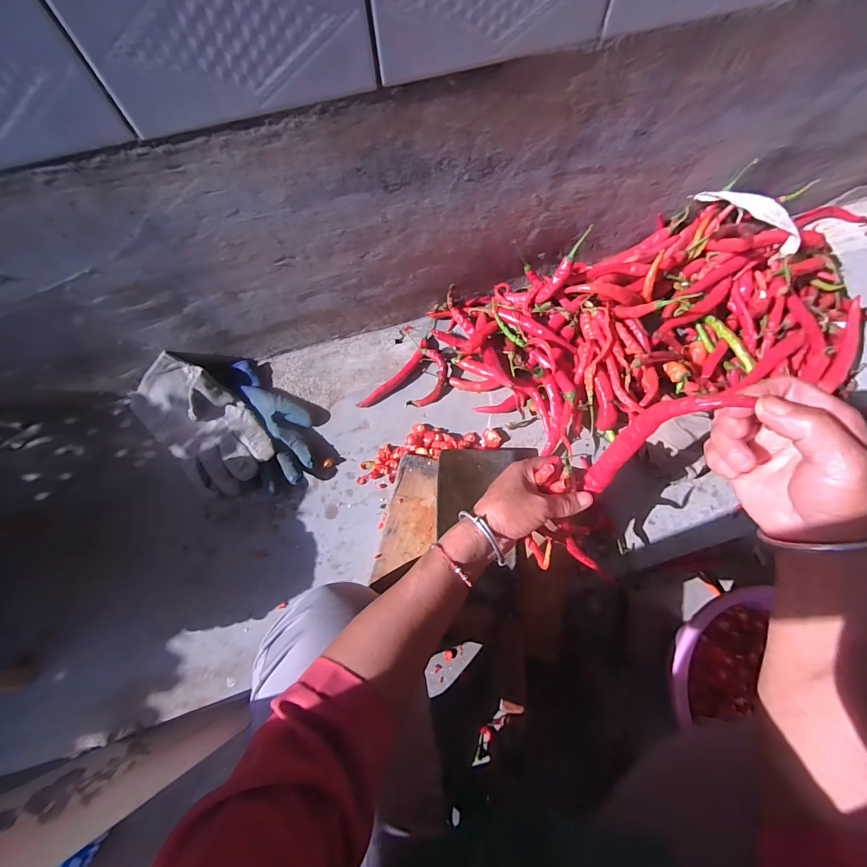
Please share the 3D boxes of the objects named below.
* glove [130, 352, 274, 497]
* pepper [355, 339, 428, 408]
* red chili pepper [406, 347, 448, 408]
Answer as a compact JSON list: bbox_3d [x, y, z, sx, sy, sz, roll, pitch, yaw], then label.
[{"bbox_3d":[-0.339,-0.016,0.537,0.234,0.060,0.122,36,74,15],"label":"glove"},{"bbox_3d":[-0.056,-0.090,0.571,0.022,0.017,0.146,39,75,16],"label":"pepper"},{"bbox_3d":[-0.005,-0.081,0.565,0.046,0.009,0.091,16,83,9],"label":"red chili pepper"}]

